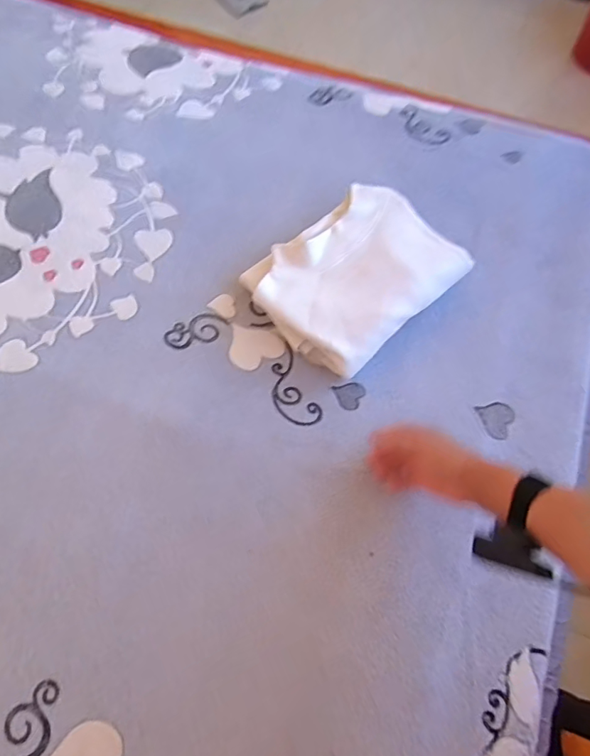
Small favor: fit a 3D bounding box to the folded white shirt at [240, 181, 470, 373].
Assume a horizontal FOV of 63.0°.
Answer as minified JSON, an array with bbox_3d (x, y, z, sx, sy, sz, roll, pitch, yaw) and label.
[{"bbox_3d":[0.091,-0.157,0.739,0.285,0.074,0.230,-40,73,-16],"label":"folded white shirt"}]

